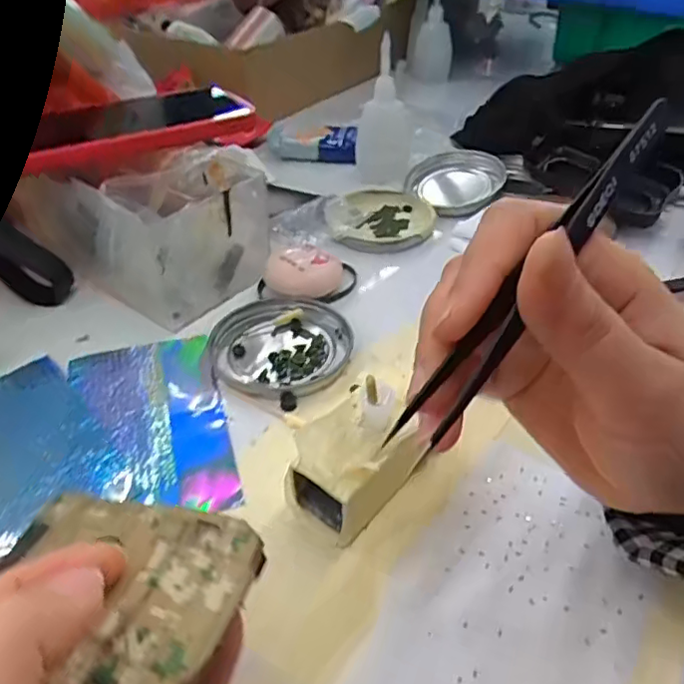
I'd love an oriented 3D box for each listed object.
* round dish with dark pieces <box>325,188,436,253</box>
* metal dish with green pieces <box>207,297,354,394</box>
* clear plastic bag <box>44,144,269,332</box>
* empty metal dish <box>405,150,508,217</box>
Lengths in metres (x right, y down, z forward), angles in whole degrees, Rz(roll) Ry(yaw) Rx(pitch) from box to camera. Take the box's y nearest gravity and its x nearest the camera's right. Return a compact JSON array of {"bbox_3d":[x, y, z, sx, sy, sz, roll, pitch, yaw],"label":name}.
[{"bbox_3d":[0.028,-0.093,0.445,0.078,0.016,0.080,0,41,0],"label":"round dish with dark pieces"},{"bbox_3d":[-0.035,0.001,0.338,0.077,0.009,0.073,0,41,0],"label":"metal dish with green pieces"},{"bbox_3d":[-0.106,-0.076,0.378,0.096,0.065,0.101,31,49,30],"label":"clear plastic bag"},{"bbox_3d":[0.090,-0.131,0.478,0.075,0.020,0.073,0,41,0],"label":"empty metal dish"}]

